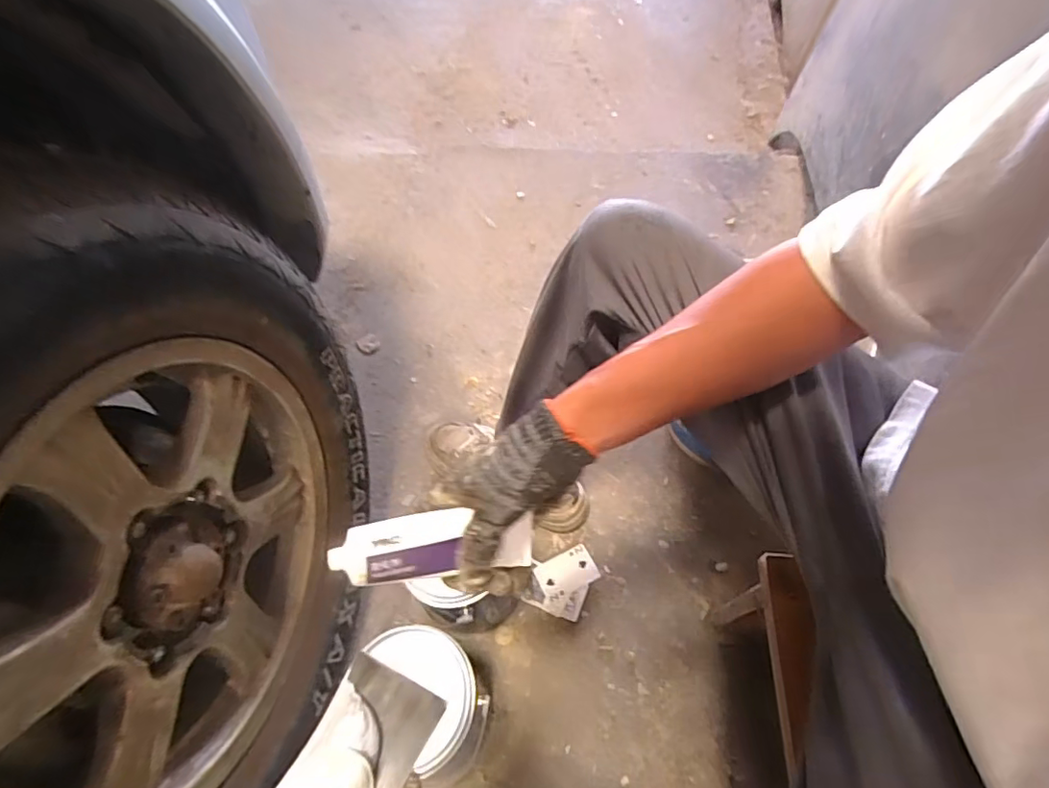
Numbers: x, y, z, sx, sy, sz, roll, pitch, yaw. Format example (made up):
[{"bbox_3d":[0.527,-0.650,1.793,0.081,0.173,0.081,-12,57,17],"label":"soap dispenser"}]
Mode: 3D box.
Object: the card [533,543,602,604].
[{"bbox_3d":[0.063,0.265,0.804,0.089,0.004,0.058,-24,57,-15],"label":"card"}]

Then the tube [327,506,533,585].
[{"bbox_3d":[-0.064,0.106,0.376,0.138,0.038,0.039,4,50,-27],"label":"tube"}]

